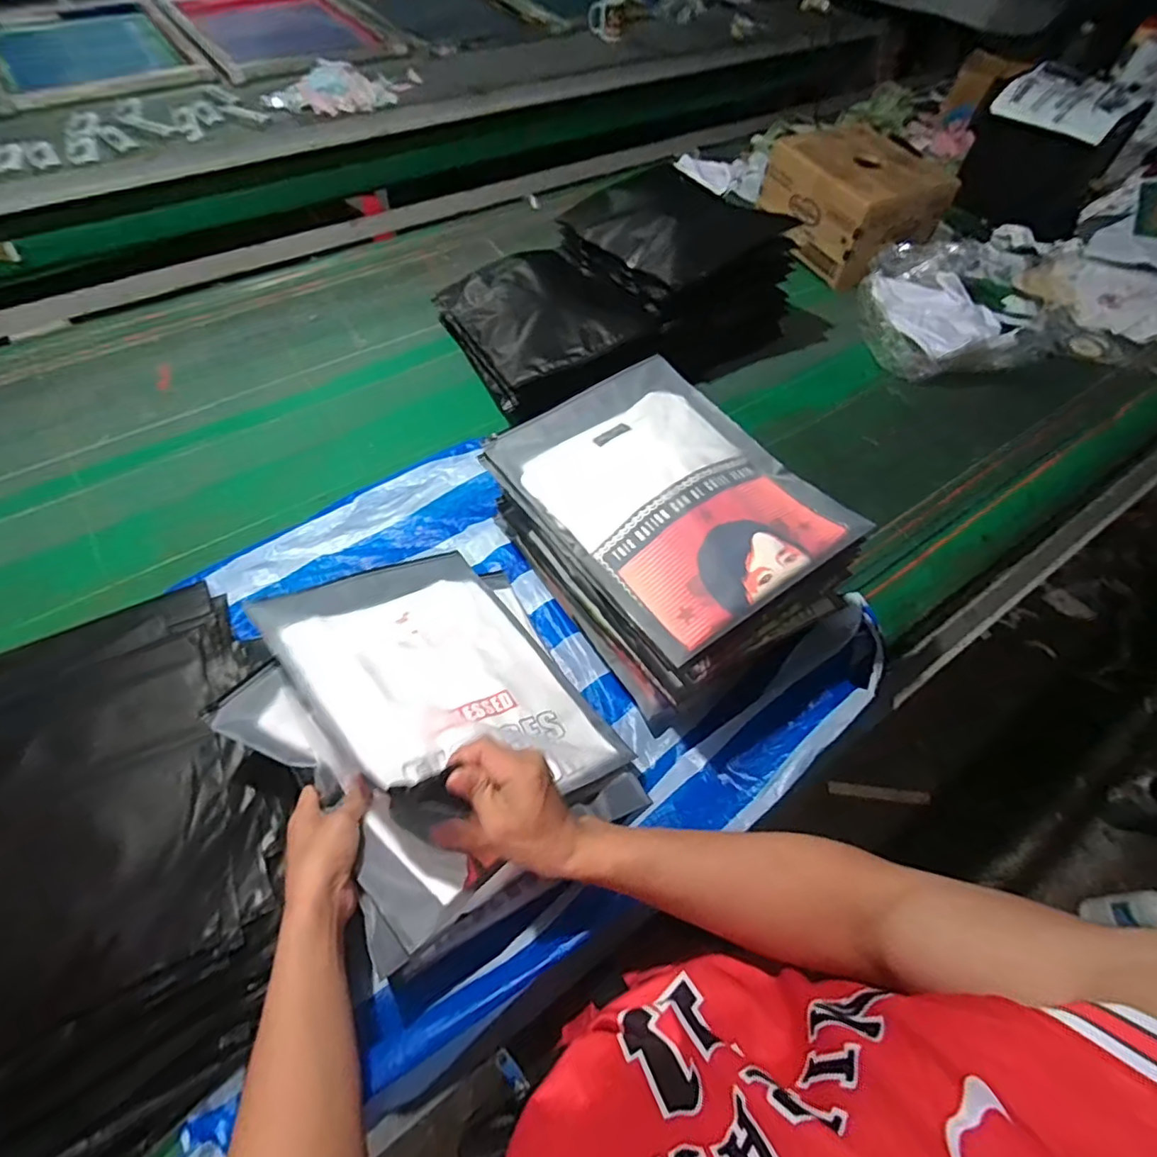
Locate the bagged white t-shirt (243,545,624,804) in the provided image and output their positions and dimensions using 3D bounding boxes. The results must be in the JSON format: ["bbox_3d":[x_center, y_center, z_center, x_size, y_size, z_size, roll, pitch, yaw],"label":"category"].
[{"bbox_3d":[-0.139,0.094,0.574,0.244,0.020,0.339,-14,47,-46],"label":"bagged white t-shirt"}]

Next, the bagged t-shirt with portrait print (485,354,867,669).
[{"bbox_3d":[0.092,-0.104,0.603,0.248,0.026,0.337,-32,61,-16],"label":"bagged t-shirt with portrait print"}]

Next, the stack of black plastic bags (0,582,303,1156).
[{"bbox_3d":[-0.464,0.245,0.553,0.356,0.071,0.525,-30,63,-19],"label":"stack of black plastic bags"}]

